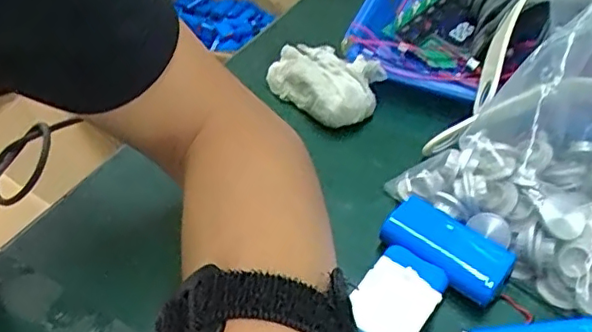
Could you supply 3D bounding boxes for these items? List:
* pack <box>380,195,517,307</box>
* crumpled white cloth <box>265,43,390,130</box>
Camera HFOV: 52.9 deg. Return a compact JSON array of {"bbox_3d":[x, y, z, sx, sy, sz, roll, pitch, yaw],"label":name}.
[{"bbox_3d":[0.081,0.046,0.326,0.069,0.019,0.037,35,50,27],"label":"pack"},{"bbox_3d":[0.021,-0.059,0.429,0.085,0.037,0.056,33,49,26],"label":"crumpled white cloth"}]

